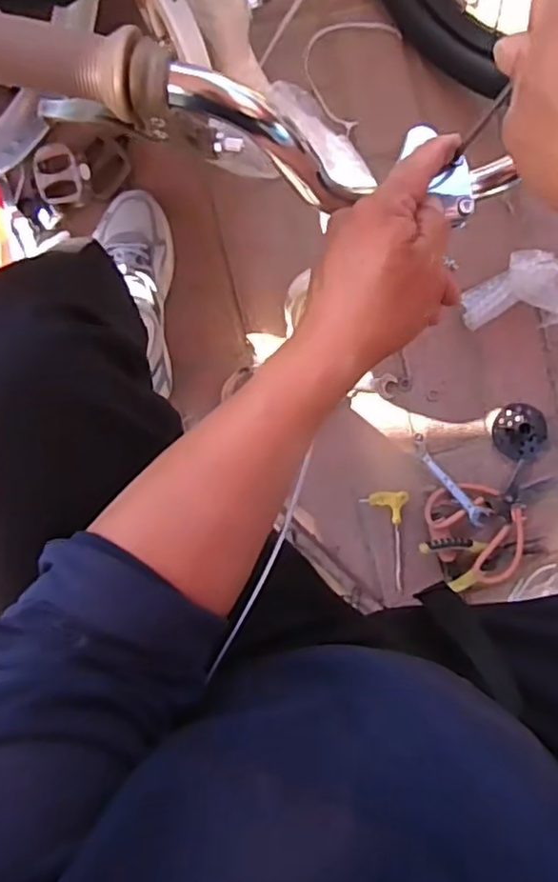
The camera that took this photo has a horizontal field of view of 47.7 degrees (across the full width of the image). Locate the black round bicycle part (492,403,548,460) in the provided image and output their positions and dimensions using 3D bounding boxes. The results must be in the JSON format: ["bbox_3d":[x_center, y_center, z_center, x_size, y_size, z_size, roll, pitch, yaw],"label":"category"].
[{"bbox_3d":[0.332,-0.013,0.869,0.074,0.010,0.074,-2,96,-2],"label":"black round bicycle part"}]

